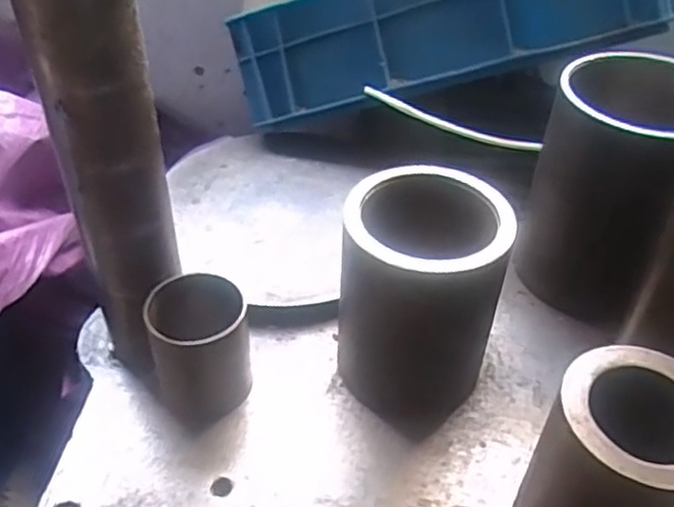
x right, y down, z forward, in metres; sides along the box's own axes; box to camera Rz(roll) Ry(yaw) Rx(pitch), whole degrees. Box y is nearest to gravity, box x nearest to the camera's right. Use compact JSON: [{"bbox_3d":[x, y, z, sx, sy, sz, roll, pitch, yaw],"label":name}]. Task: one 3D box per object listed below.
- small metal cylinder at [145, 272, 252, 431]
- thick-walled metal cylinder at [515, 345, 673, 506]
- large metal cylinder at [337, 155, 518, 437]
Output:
[{"bbox_3d":[-0.100,0.068,0.496,0.066,0.084,0.073,-13,44,-17],"label":"small metal cylinder"},{"bbox_3d":[0.162,0.133,0.394,0.078,0.139,0.082,-29,50,-31],"label":"thick-walled metal cylinder"},{"bbox_3d":[0.057,0.034,0.487,0.108,0.153,0.115,17,44,17],"label":"large metal cylinder"}]

